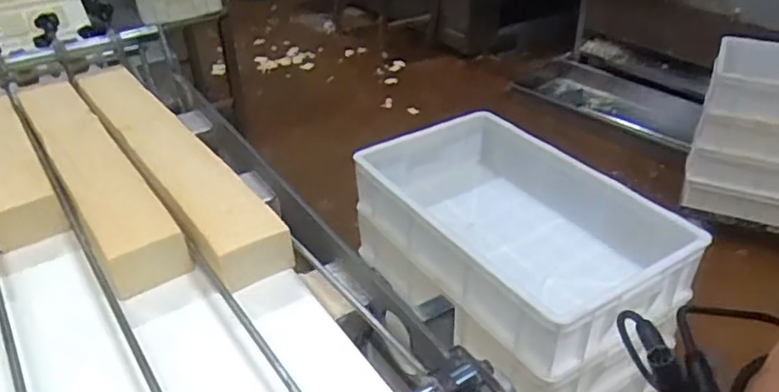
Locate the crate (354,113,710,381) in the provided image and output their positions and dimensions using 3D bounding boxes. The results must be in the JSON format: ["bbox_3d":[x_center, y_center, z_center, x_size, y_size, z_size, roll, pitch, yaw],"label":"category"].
[{"bbox_3d":[0.267,0.076,1.329,0.412,0.201,0.624,-20,38,-25],"label":"crate"}]

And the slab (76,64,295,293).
[{"bbox_3d":[-0.290,-0.056,0.820,0.087,0.053,0.579,-23,39,-29],"label":"slab"}]

